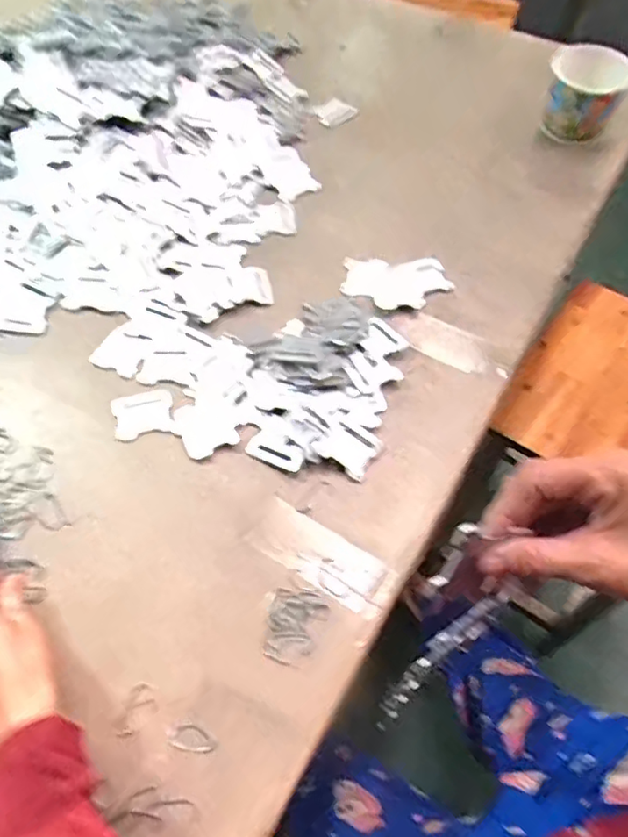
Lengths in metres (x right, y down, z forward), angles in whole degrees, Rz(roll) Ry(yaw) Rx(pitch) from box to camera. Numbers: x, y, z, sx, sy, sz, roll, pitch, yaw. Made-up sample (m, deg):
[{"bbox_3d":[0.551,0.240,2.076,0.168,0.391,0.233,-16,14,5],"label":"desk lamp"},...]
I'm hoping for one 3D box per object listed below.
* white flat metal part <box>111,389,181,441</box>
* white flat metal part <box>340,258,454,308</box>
[{"bbox_3d":[-0.159,-0.004,0.549,0.057,0.004,0.050,-10,61,-5],"label":"white flat metal part"},{"bbox_3d":[0.087,-0.145,0.613,0.111,0.006,0.067,4,61,3],"label":"white flat metal part"}]

